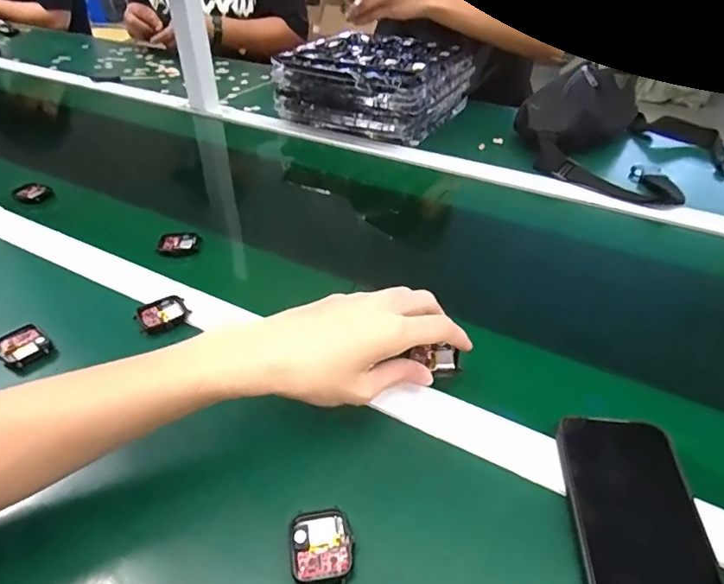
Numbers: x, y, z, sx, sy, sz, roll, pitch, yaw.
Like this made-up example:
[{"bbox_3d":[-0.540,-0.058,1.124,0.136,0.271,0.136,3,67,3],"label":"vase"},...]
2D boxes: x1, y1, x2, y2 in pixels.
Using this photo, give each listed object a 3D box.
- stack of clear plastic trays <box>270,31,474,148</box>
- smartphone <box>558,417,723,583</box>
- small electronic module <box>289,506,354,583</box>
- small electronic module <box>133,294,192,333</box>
[{"bbox_3d":[0.028,-0.373,0.901,0.266,0.109,0.269,20,42,23],"label":"stack of clear plastic trays"},{"bbox_3d":[0.174,0.149,0.316,0.077,0.009,0.162,5,38,7],"label":"smartphone"},{"bbox_3d":[-0.026,0.159,0.313,0.037,0.011,0.044,-6,39,-7],"label":"small electronic module"},{"bbox_3d":[-0.189,0.023,0.480,0.044,0.010,0.043,-25,44,-28],"label":"small electronic module"}]

